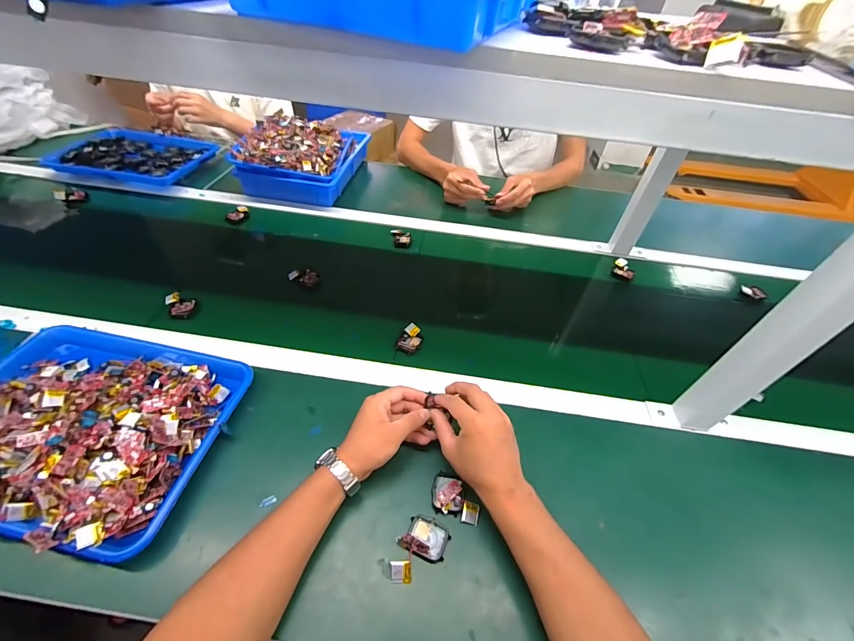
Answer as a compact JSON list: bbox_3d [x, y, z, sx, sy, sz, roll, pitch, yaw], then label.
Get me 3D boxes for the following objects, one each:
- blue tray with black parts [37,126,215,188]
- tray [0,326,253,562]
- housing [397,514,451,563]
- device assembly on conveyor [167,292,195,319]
[{"bbox_3d":[-0.755,-0.433,0.964,0.338,0.045,0.244,9,47,4],"label":"blue tray with black parts"},{"bbox_3d":[-0.427,0.119,0.456,0.329,0.053,0.255,12,47,6],"label":"tray"},{"bbox_3d":[0.000,0.243,0.413,0.050,0.020,0.039,20,48,14],"label":"housing"},{"bbox_3d":[-0.422,-0.028,0.628,0.041,0.017,0.057,-26,54,-26],"label":"device assembly on conveyor"}]

